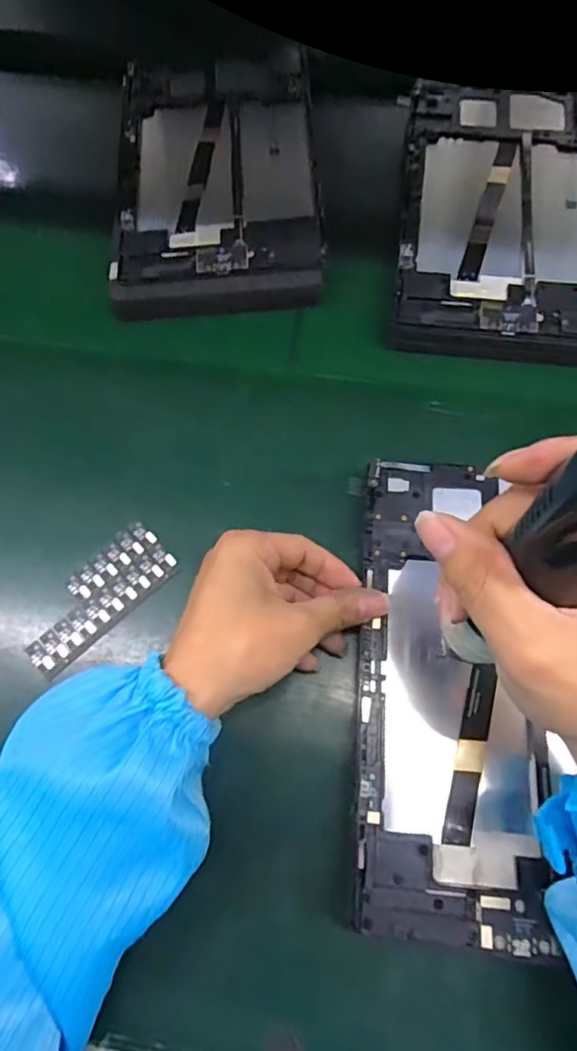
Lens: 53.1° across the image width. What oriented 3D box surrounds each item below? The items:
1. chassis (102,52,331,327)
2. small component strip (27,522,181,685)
[{"bbox_3d":[-0.054,-0.264,0.448,0.150,0.038,0.226,-2,68,0],"label":"chassis"},{"bbox_3d":[-0.116,0.043,0.349,0.098,0.008,0.041,-40,73,-14],"label":"small component strip"}]

